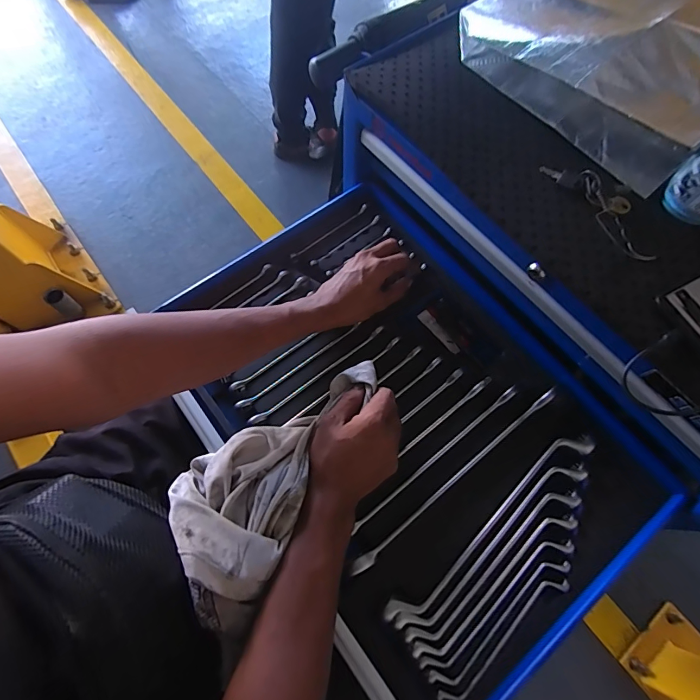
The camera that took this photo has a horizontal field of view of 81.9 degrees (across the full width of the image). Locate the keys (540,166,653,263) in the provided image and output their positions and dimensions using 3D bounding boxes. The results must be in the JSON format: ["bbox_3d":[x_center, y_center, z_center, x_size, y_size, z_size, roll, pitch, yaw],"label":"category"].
[{"bbox_3d":[0.277,-0.159,0.434,0.053,0.018,0.147,-30,72,-12],"label":"keys"}]

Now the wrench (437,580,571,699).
[{"bbox_3d":[0.164,0.299,0.420,0.181,0.018,0.020,-32,73,-13],"label":"wrench"}]

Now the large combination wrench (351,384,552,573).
[{"bbox_3d":[0.126,0.149,0.470,0.312,0.033,0.013,-36,74,-14],"label":"large combination wrench"}]

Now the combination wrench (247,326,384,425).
[{"bbox_3d":[-0.042,0.035,0.524,0.205,0.009,0.014,-36,74,-14],"label":"combination wrench"}]

